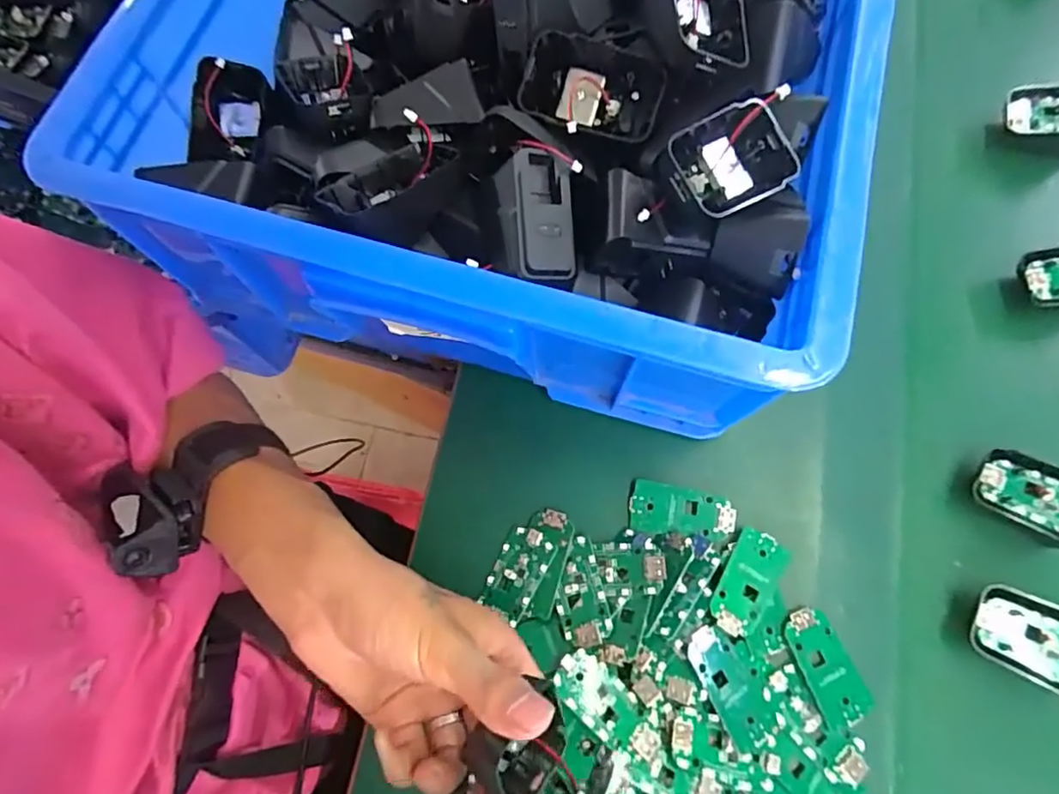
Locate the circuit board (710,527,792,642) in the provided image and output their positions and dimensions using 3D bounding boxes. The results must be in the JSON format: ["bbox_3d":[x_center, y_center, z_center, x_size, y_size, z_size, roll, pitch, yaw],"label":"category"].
[{"bbox_3d":[0.131,0.111,0.348,0.032,0.009,0.061,30,76,8],"label":"circuit board"}]

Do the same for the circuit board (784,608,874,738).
[{"bbox_3d":[0.172,0.156,0.338,0.031,0.005,0.065,-24,75,-7],"label":"circuit board"}]

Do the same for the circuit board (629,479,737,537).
[{"bbox_3d":[0.096,0.073,0.368,0.064,0.005,0.031,10,74,3],"label":"circuit board"}]

